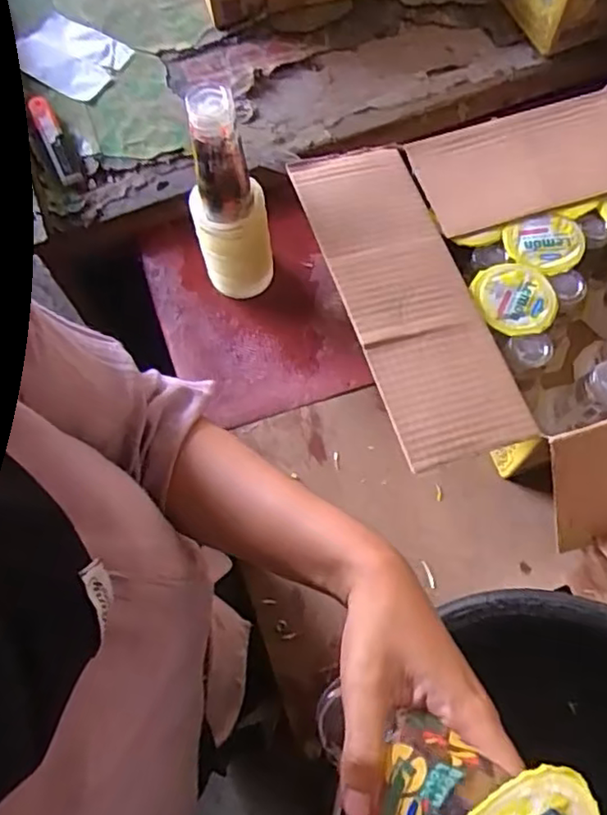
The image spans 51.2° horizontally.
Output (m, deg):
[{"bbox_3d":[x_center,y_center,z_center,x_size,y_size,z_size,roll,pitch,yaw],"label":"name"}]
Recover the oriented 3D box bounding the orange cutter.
[{"bbox_3d":[-0.304,-0.326,0.770,0.025,0.016,0.129,-25,71,-8],"label":"orange cutter"}]

